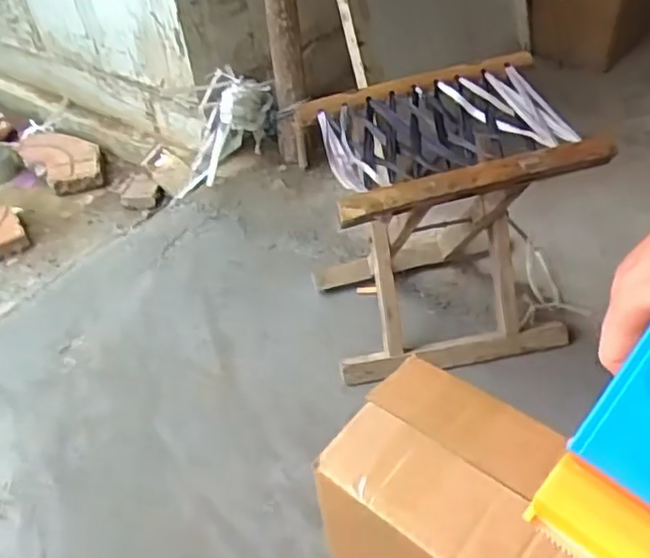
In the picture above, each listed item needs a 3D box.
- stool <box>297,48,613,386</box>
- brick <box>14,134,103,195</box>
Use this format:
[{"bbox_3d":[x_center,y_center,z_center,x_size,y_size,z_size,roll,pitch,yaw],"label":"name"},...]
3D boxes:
[{"bbox_3d":[0.135,-0.064,0.780,0.279,0.276,0.205,-12,42,-6],"label":"stool"},{"bbox_3d":[-0.504,-0.229,1.278,0.108,0.045,0.224,-34,49,-28],"label":"brick"}]

